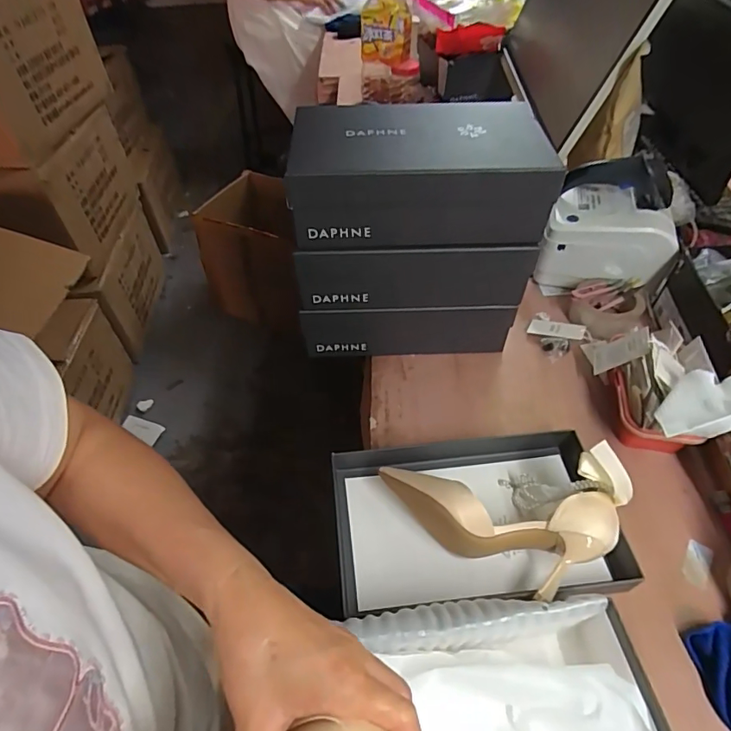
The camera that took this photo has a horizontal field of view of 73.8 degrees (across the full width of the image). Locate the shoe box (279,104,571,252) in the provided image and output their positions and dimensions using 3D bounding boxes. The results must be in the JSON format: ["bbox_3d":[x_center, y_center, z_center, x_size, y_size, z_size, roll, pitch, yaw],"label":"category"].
[{"bbox_3d":[0.065,-0.241,0.595,0.297,0.117,0.168,-1,50,2],"label":"shoe box"}]

